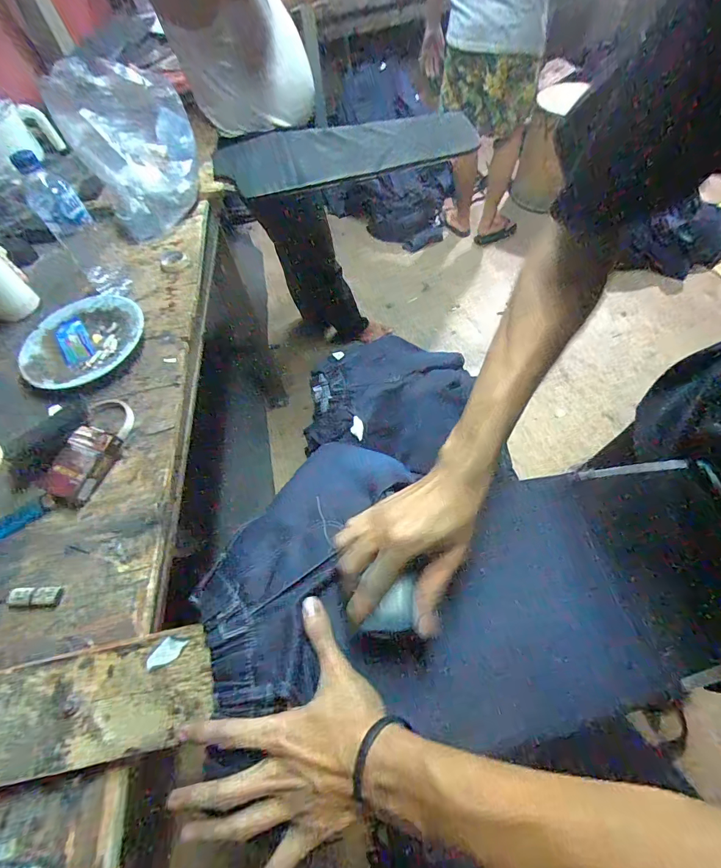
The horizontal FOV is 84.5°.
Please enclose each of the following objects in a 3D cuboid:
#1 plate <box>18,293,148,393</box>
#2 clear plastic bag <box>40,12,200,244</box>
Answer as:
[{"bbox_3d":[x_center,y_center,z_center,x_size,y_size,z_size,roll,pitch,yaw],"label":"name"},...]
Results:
[{"bbox_3d":[-0.443,-0.152,0.635,0.185,0.021,0.179,-2,58,4],"label":"plate"},{"bbox_3d":[-0.419,-0.549,0.749,0.219,0.261,0.163,-29,60,-13],"label":"clear plastic bag"}]

